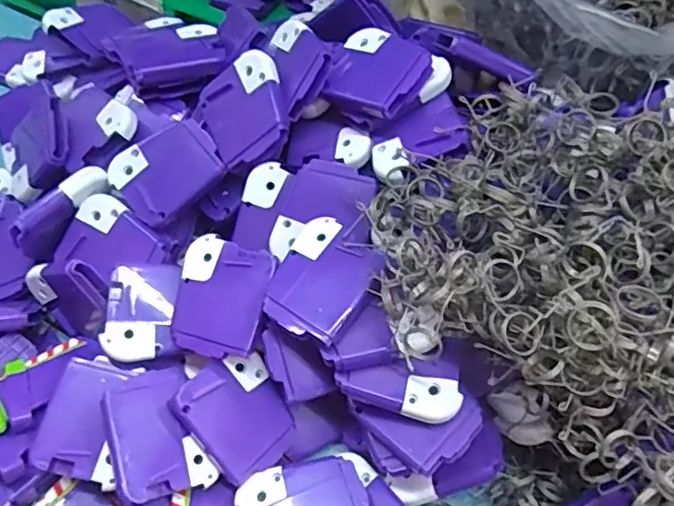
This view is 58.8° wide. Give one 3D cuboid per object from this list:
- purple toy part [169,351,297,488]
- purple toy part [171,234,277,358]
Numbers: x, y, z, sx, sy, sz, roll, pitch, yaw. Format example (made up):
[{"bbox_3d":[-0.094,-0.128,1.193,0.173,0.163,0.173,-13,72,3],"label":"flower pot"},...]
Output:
[{"bbox_3d":[-0.050,0.084,0.314,0.050,0.005,0.059,-39,93,-32],"label":"purple toy part"},{"bbox_3d":[-0.061,0.023,0.315,0.049,0.005,0.060,11,77,16],"label":"purple toy part"}]

